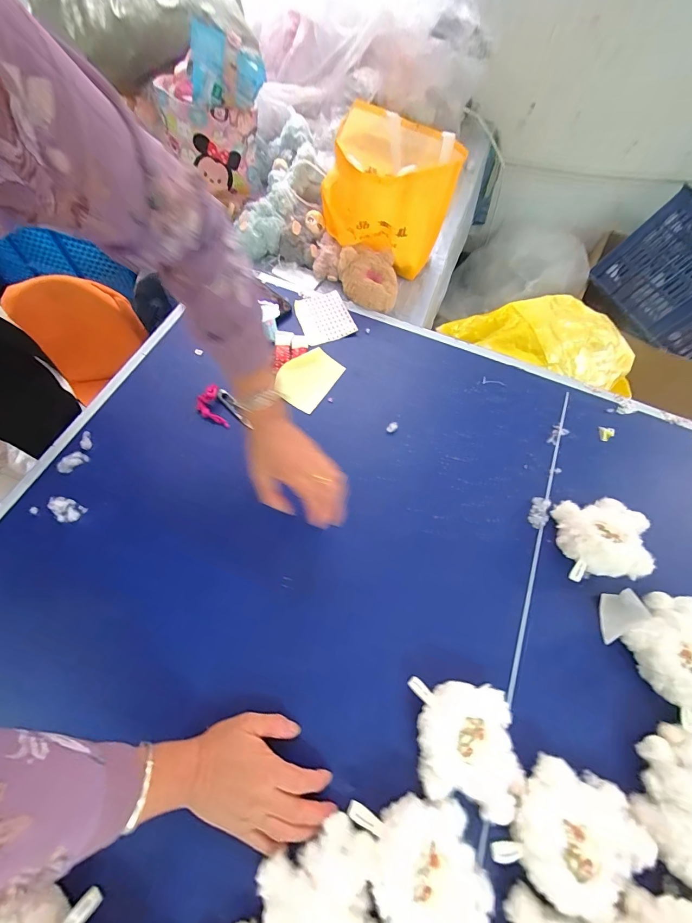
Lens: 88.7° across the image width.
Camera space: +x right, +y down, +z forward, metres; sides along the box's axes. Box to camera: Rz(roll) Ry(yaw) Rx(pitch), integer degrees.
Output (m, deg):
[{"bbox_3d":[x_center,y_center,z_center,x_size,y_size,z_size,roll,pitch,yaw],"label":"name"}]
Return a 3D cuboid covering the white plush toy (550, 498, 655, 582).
[{"bbox_3d":[0.380,0.109,0.518,0.126,0.066,0.121,0,65,-3],"label":"white plush toy"}]

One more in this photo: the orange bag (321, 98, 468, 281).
[{"bbox_3d":[0.079,-0.548,0.733,0.250,0.206,0.203,11,65,3],"label":"orange bag"}]

